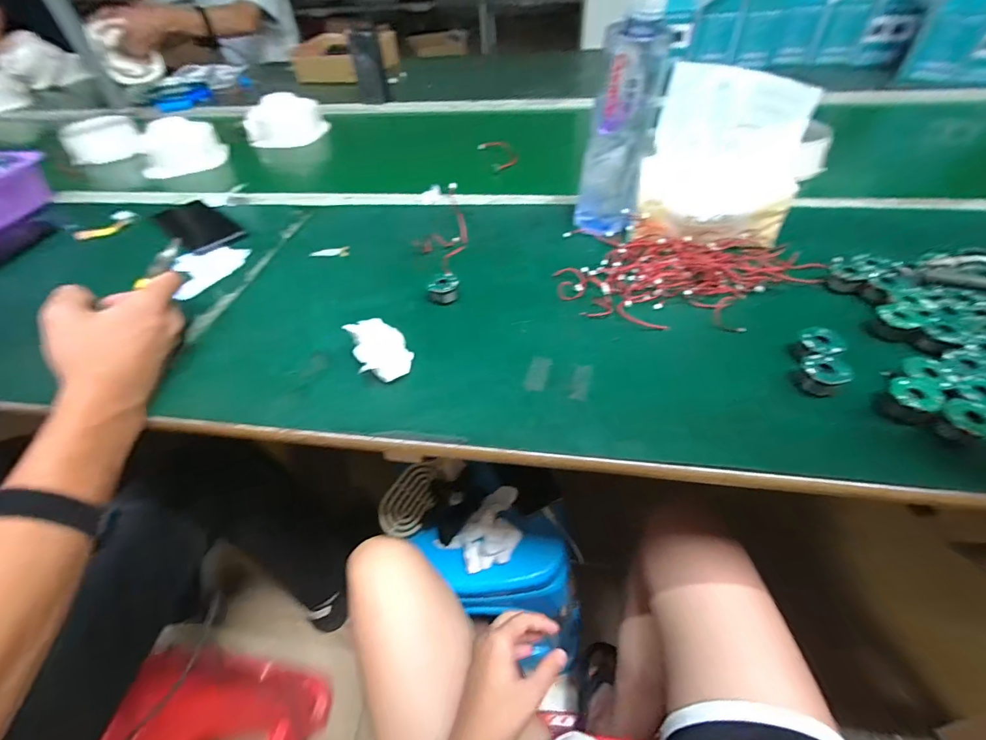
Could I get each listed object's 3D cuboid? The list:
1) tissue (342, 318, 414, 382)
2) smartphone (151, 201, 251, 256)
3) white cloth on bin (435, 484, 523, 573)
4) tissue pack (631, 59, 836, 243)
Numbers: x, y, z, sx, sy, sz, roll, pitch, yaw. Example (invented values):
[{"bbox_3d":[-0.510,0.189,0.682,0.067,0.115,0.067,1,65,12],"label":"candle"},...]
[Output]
[{"bbox_3d":[-0.100,-0.018,0.383,0.049,0.041,0.048,-18,49,-13],"label":"tissue"},{"bbox_3d":[-0.423,-0.206,0.610,0.172,0.009,0.070,34,57,29],"label":"smartphone"},{"bbox_3d":[-0.002,0.224,0.590,0.123,0.028,0.081,-33,54,-24],"label":"white cloth on bin"},{"bbox_3d":[0.254,-0.219,0.452,0.170,0.151,0.089,10,49,13],"label":"tissue pack"}]

